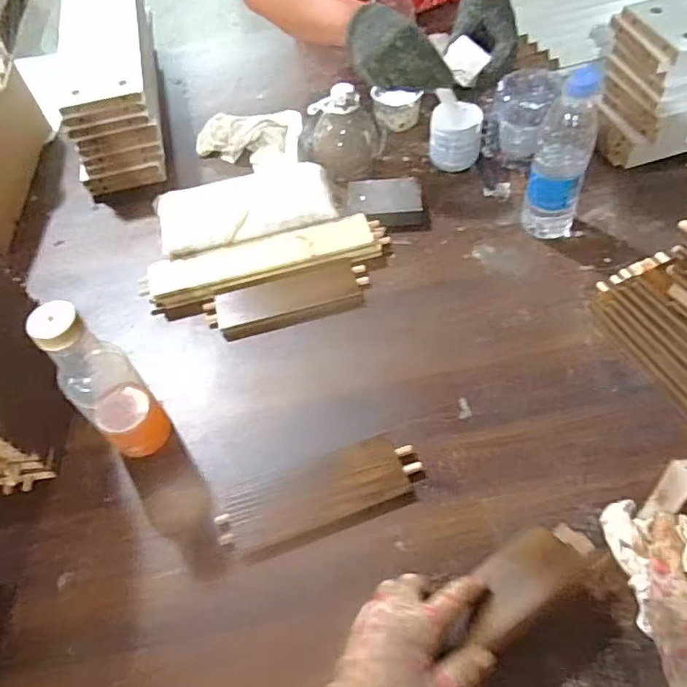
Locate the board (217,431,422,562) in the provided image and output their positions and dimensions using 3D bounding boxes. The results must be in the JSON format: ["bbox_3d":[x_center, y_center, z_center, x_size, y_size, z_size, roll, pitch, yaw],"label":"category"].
[{"bbox_3d":[-0.025,0.148,0.571,0.196,0.013,0.070,-19,55,-8],"label":"board"}]

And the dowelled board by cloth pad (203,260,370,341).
[{"bbox_3d":[-0.070,-0.054,0.708,0.202,0.027,0.056,-15,55,-5],"label":"dowelled board by cloth pad"}]

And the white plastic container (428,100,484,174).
[{"bbox_3d":[0.161,-0.297,0.817,0.071,0.086,0.071,-3,54,4],"label":"white plastic container"}]

